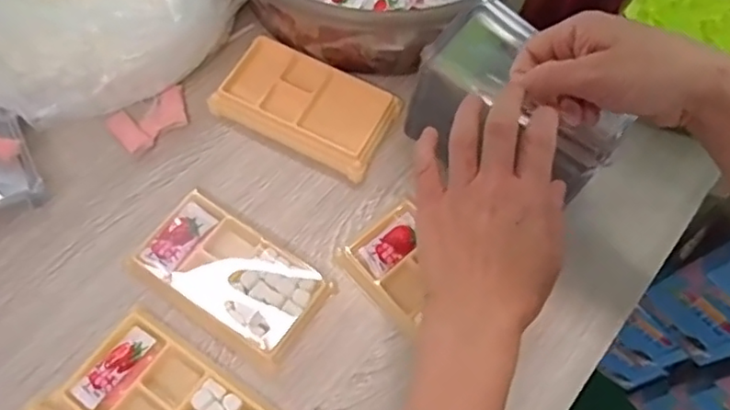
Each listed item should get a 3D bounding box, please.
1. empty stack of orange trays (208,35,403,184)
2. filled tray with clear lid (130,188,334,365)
[{"bbox_3d":[-0.046,-0.081,0.495,0.133,0.021,0.076,26,63,7],"label":"empty stack of orange trays"},{"bbox_3d":[-0.096,0.049,0.437,0.131,0.012,0.072,33,64,10],"label":"filled tray with clear lid"}]

